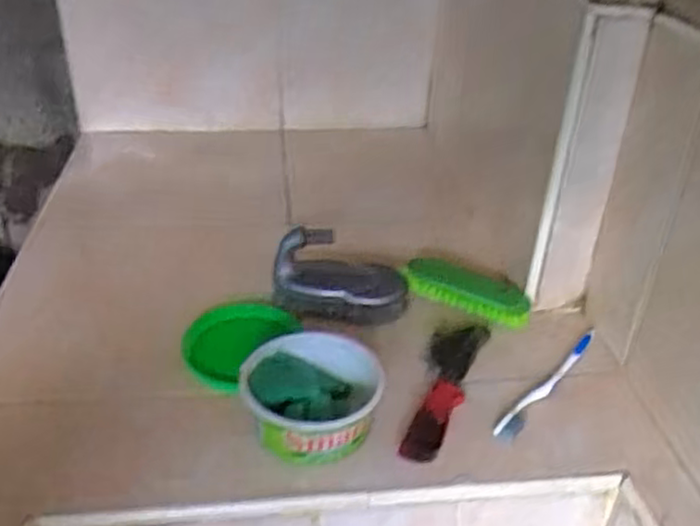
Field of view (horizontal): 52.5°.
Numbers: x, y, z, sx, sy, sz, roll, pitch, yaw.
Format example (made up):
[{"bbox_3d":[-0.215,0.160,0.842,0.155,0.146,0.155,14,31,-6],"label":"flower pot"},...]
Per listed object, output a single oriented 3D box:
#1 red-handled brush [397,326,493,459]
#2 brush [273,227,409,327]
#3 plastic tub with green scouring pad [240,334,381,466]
[{"bbox_3d":[0.082,0.101,0.623,0.044,0.018,0.185,13,33,17],"label":"red-handled brush"},{"bbox_3d":[-0.007,0.014,0.691,0.128,0.080,0.062,-5,32,-11],"label":"brush"},{"bbox_3d":[-0.030,0.109,0.581,0.112,0.048,0.110,1,31,-1],"label":"plastic tub with green scouring pad"}]

